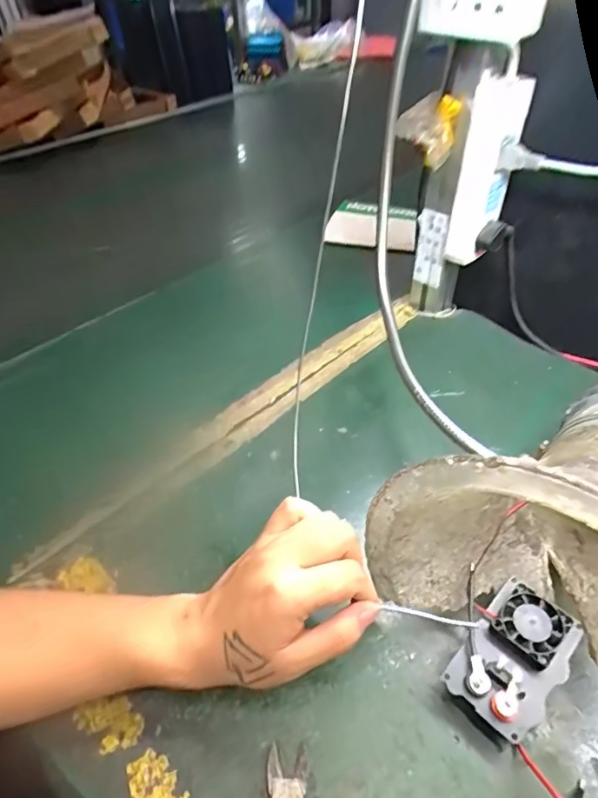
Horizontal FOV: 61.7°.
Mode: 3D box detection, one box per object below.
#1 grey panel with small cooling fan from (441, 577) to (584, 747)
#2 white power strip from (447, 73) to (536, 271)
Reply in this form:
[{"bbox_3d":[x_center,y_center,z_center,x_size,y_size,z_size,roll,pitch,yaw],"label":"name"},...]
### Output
[{"bbox_3d":[0.143,0.174,0.334,0.056,0.036,0.090,33,55,31],"label":"grey panel with small cooling fan"},{"bbox_3d":[0.188,-0.223,0.511,0.050,0.172,0.046,18,48,21],"label":"white power strip"}]

